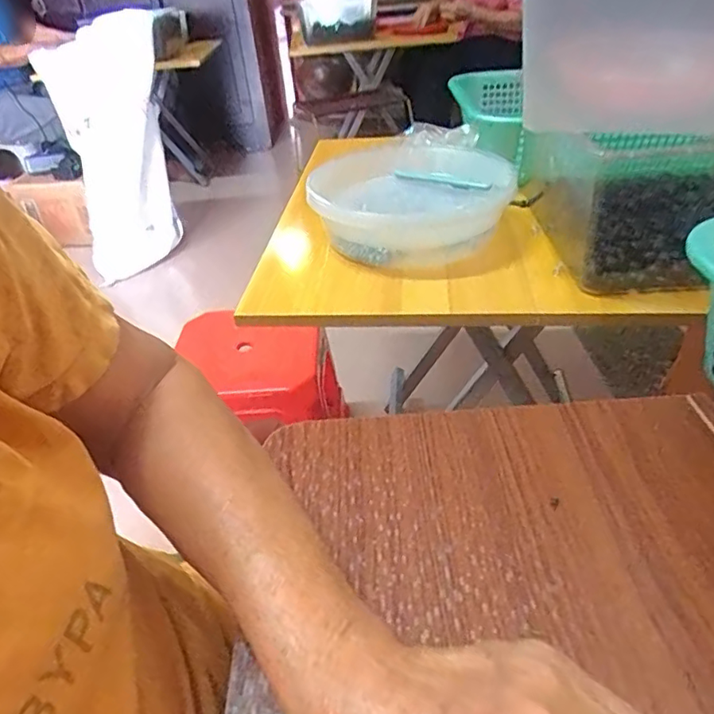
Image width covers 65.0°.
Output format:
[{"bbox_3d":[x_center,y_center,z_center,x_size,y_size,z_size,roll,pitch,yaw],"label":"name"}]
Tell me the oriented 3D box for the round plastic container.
[{"bbox_3d":[0.069,-0.191,0.684,0.233,0.074,0.242,5,38,14],"label":"round plastic container"}]

